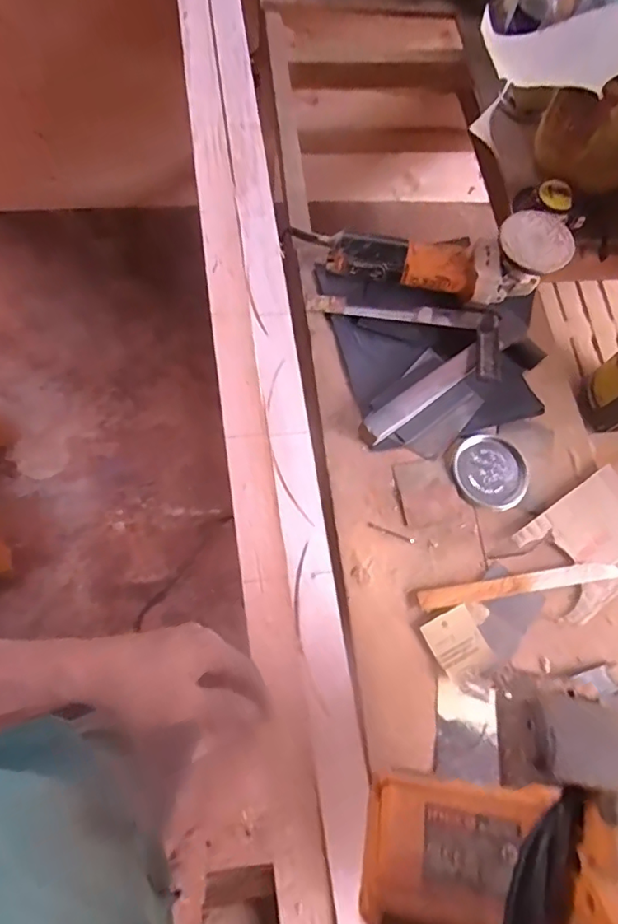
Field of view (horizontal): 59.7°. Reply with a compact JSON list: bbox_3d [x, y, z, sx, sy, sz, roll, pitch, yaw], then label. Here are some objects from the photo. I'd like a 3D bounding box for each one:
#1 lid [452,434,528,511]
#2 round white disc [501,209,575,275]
[{"bbox_3d":[0.220,0.012,0.652,0.087,0.011,0.092,2,68,-5],"label":"lid"},{"bbox_3d":[0.277,-0.269,0.653,0.087,0.012,0.093,2,68,-5],"label":"round white disc"}]

